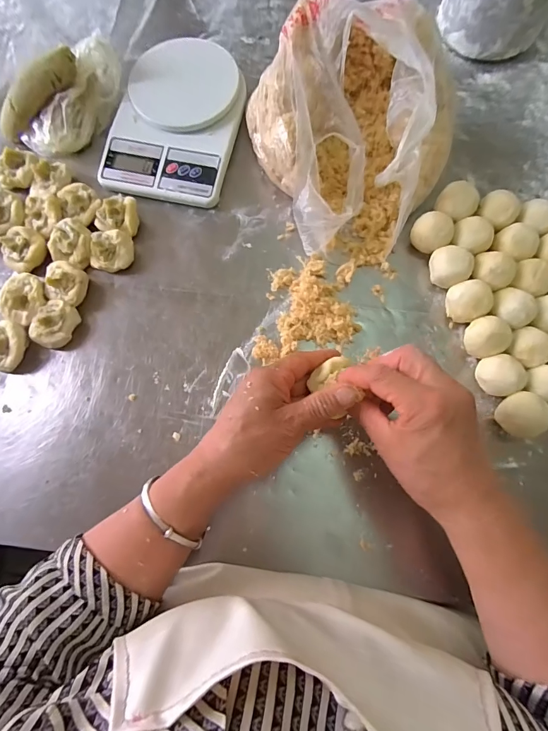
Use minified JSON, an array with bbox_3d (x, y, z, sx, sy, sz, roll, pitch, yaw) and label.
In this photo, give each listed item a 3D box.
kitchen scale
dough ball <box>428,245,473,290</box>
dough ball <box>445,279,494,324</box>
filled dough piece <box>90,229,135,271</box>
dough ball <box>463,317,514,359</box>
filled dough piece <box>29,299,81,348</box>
[{"bbox_3d":[-0.120,-0.303,0.456,0.147,0.044,0.198,13,78,3],"label":"kitchen scale"},{"bbox_3d":[0.193,-0.107,0.409,0.043,0.039,0.038,36,80,8],"label":"dough ball"},{"bbox_3d":[0.210,-0.070,0.399,0.042,0.042,0.042,0,77,1],"label":"dough ball"},{"bbox_3d":[-0.186,-0.133,0.426,0.043,0.029,0.044,0,77,1],"label":"filled dough piece"},{"bbox_3d":[0.224,-0.029,0.391,0.042,0.042,0.040,0,77,1],"label":"dough ball"},{"bbox_3d":[-0.243,-0.045,0.409,0.039,0.024,0.051,9,78,3],"label":"filled dough piece"}]

